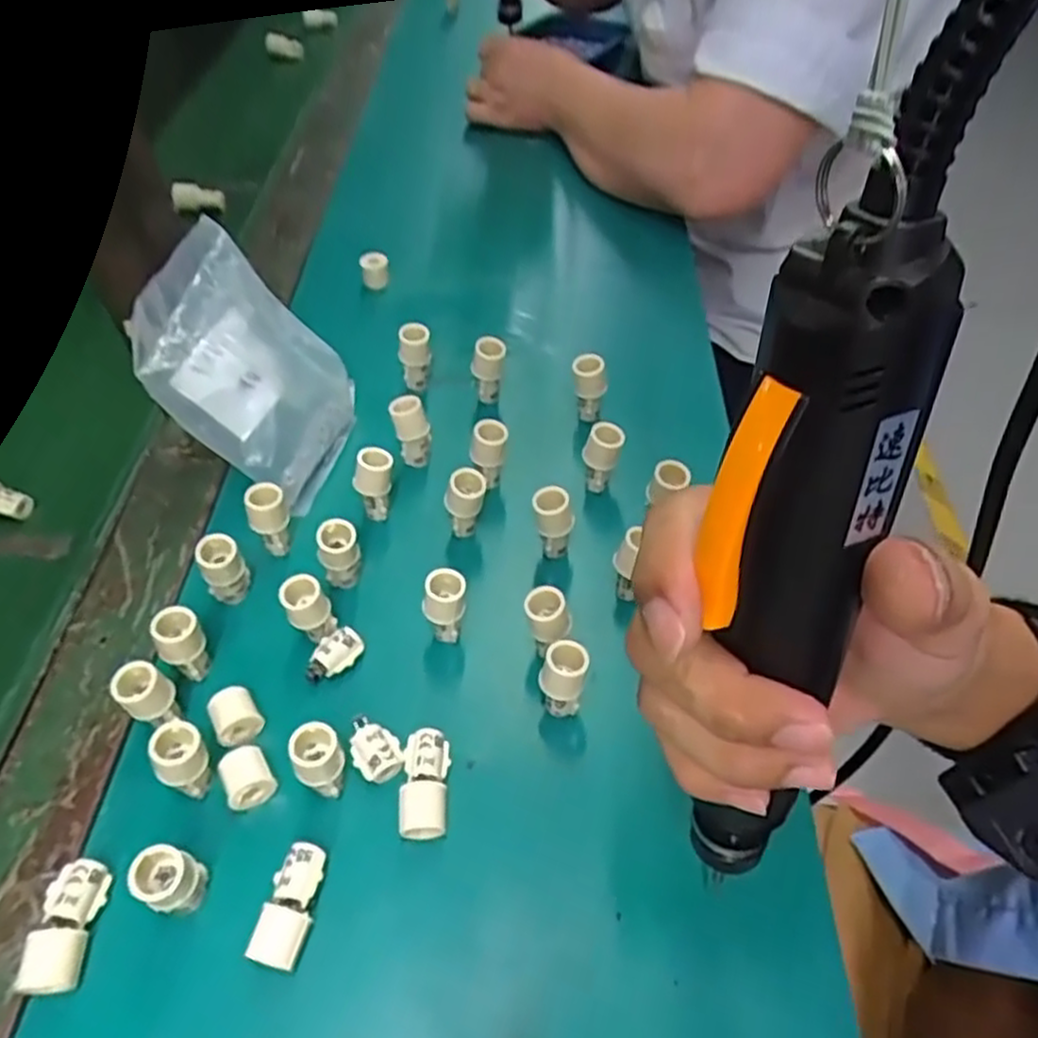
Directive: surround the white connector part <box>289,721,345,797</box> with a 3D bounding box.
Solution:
[{"bbox_3d":[-0.083,0.102,0.317,0.019,0.035,0.019,0,50,0],"label":"white connector part"}]

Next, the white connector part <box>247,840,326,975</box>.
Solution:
[{"bbox_3d":[-0.088,0.150,0.295,0.018,0.015,0.043,5,50,4],"label":"white connector part"}]

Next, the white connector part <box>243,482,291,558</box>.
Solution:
[{"bbox_3d":[-0.132,0.002,0.403,0.020,0.045,0.017,-22,54,-18],"label":"white connector part"}]

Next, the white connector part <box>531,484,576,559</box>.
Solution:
[{"bbox_3d":[0.018,0.005,0.399,0.021,0.048,0.016,6,50,4],"label":"white connector part"}]

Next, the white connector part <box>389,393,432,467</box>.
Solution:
[{"bbox_3d":[-0.063,-0.048,0.447,0.020,0.050,0.018,-10,51,-9],"label":"white connector part"}]

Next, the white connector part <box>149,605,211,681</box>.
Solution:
[{"bbox_3d":[-0.155,0.059,0.352,0.018,0.040,0.017,0,50,0],"label":"white connector part"}]

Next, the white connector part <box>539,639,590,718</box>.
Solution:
[{"bbox_3d":[0.020,0.075,0.342,0.019,0.042,0.022,14,51,10],"label":"white connector part"}]

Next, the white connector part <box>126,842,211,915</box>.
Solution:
[{"bbox_3d":[-0.131,0.139,0.289,0.021,0.039,0.021,0,50,0],"label":"white connector part"}]

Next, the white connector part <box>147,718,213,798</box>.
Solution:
[{"bbox_3d":[-0.140,0.102,0.317,0.019,0.041,0.017,-35,59,-26],"label":"white connector part"}]

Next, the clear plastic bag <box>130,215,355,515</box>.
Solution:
[{"bbox_3d":[-0.149,-0.086,0.435,0.018,0.139,0.106,-12,44,43],"label":"clear plastic bag"}]

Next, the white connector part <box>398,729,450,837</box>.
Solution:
[{"bbox_3d":[-0.040,0.114,0.324,0.019,0.015,0.046,-1,50,-1],"label":"white connector part"}]

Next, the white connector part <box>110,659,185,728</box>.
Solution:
[{"bbox_3d":[-0.162,0.080,0.335,0.021,0.040,0.017,-35,59,-26],"label":"white connector part"}]

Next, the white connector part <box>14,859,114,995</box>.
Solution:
[{"bbox_3d":[-0.173,0.155,0.289,0.020,0.014,0.044,-2,50,-2],"label":"white connector part"}]

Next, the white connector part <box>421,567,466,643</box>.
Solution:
[{"bbox_3d":[-0.035,0.046,0.367,0.020,0.050,0.018,-6,50,-6],"label":"white connector part"}]

